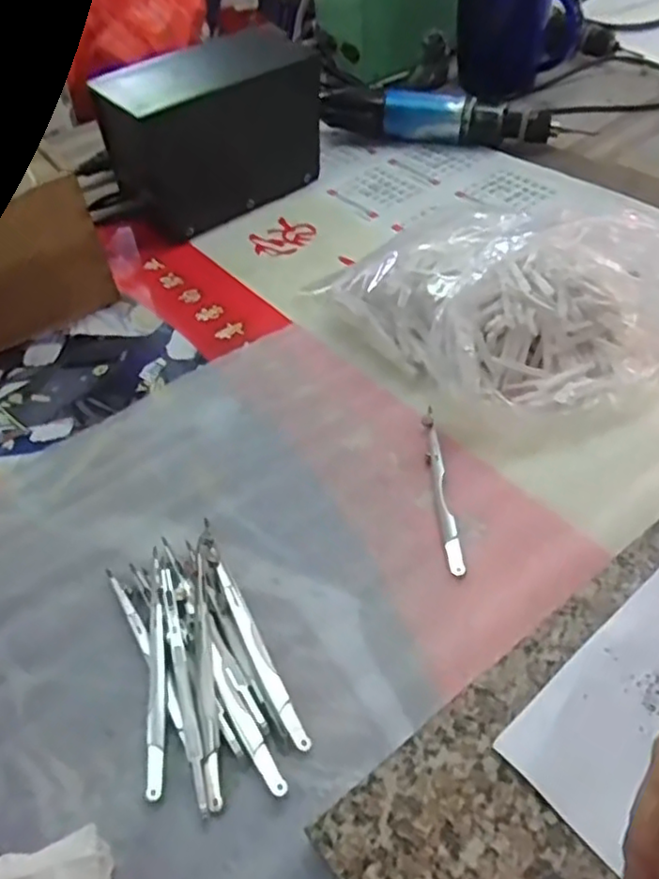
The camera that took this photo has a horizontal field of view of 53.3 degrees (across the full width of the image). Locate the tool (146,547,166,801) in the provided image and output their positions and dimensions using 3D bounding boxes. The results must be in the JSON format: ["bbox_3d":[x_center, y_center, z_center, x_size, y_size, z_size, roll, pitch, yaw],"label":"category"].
[{"bbox_3d":[-0.074,0.096,0.286,0.007,0.014,0.107,-9,48,-2],"label":"tool"}]

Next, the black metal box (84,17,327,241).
[{"bbox_3d":[-0.095,-0.256,0.537,0.167,0.118,0.093,-29,52,-19],"label":"black metal box"}]

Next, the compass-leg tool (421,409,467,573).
[{"bbox_3d":[0.058,0.023,0.341,0.009,0.006,0.107,-6,48,1],"label":"compass-leg tool"}]

